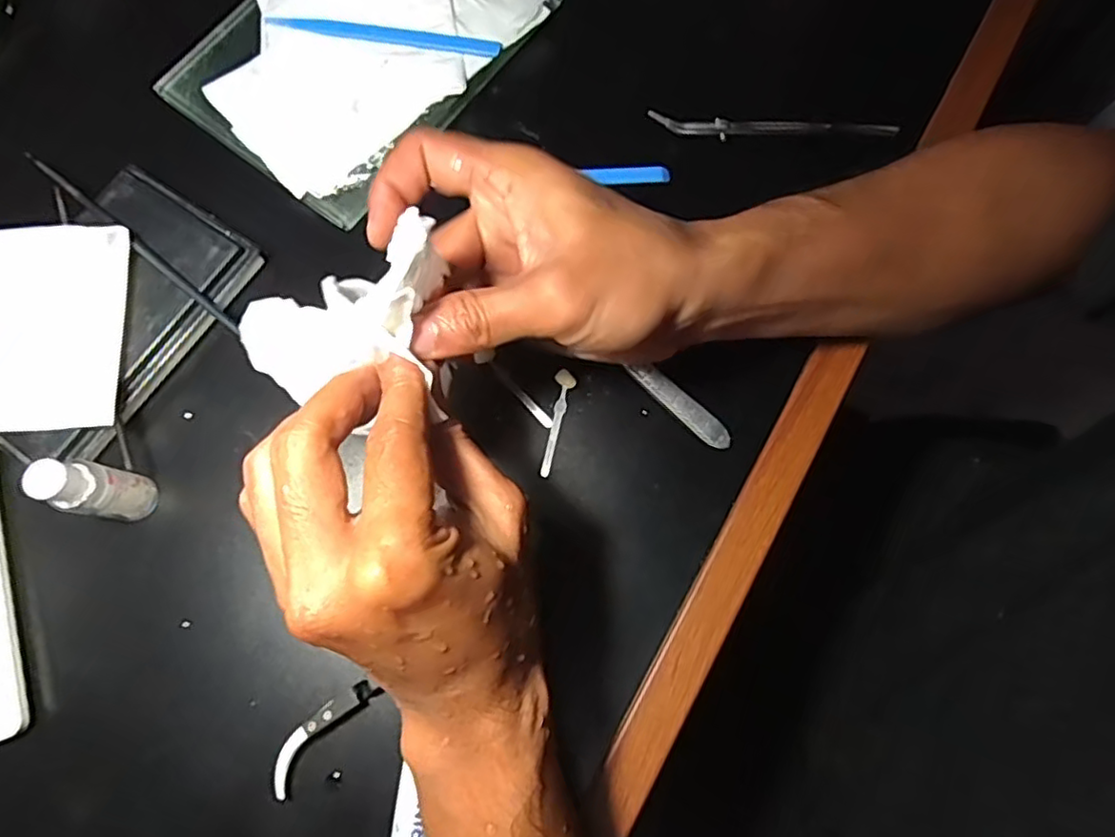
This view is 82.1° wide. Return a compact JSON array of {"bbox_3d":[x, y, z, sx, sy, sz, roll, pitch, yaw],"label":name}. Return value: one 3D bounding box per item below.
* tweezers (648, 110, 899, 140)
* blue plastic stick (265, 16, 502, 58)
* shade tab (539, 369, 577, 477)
[{"bbox_3d":[0.126,-0.168,0.368,0.143,0.007,0.016,1,76,0],"label":"tweezers"},{"bbox_3d":[-0.101,-0.223,0.373,0.134,0.004,0.012,7,76,1],"label":"blue plastic stick"},{"bbox_3d":[-0.001,0.002,0.331,0.010,0.004,0.055,13,76,3],"label":"shade tab"}]

